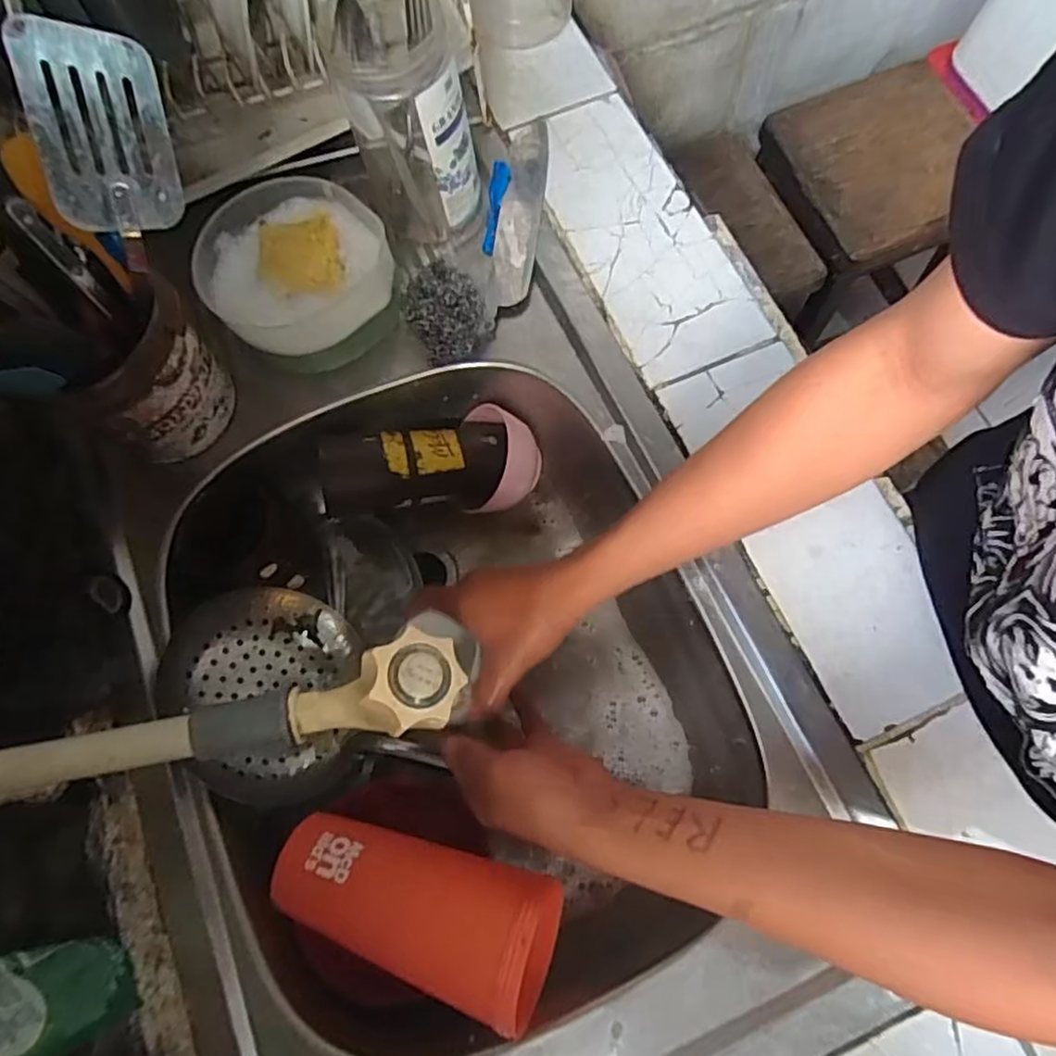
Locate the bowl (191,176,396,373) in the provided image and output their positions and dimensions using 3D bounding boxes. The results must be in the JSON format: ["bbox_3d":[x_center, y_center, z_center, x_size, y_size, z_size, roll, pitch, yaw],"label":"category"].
[{"bbox_3d":[-0.186,-0.205,0.552,0.143,0.073,0.154,-1,71,3],"label":"bowl"}]

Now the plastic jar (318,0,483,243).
[{"bbox_3d":[-0.095,-0.323,0.524,0.102,0.154,0.089,2,71,4],"label":"plastic jar"}]

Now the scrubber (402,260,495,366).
[{"bbox_3d":[-0.069,-0.180,0.553,0.061,0.040,0.078,-31,72,-7],"label":"scrubber"}]

